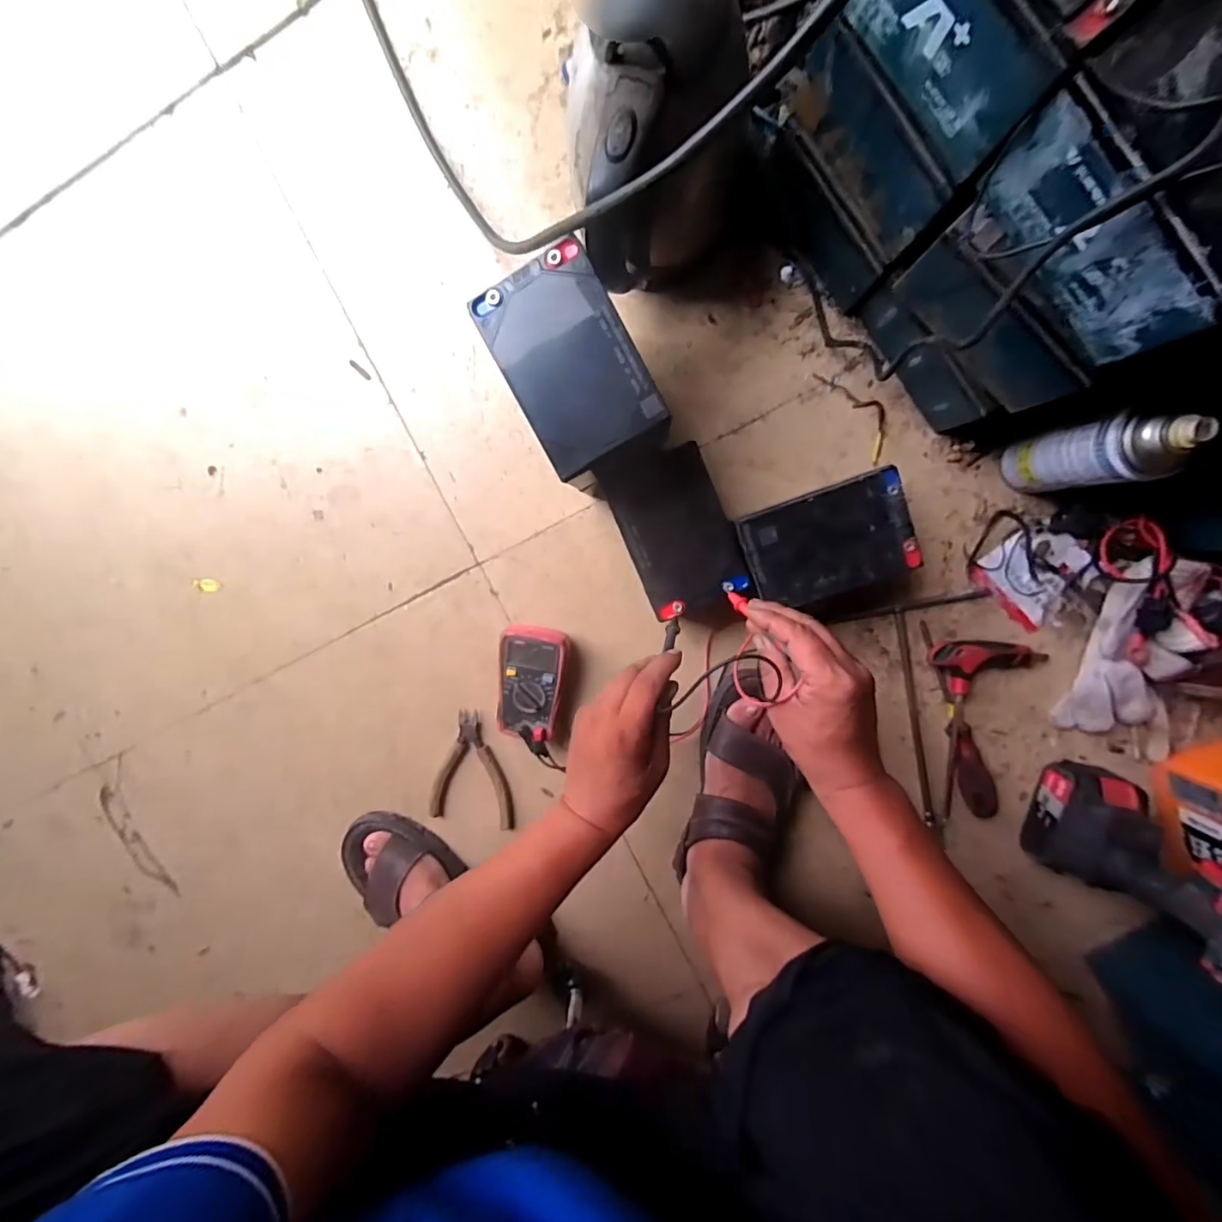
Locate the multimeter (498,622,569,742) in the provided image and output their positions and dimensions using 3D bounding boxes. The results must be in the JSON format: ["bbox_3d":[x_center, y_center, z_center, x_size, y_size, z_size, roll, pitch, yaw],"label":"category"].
[{"bbox_3d":[-0.089,0.080,0.621,0.074,0.047,0.129,8,98,3],"label":"multimeter"}]

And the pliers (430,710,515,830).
[{"bbox_3d":[-0.164,0.194,0.667,0.103,0.014,0.140,8,98,3],"label":"pliers"}]

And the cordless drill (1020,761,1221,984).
[{"bbox_3d":[0.515,0.184,0.486,0.071,0.251,0.215,9,98,3],"label":"cordless drill"}]

